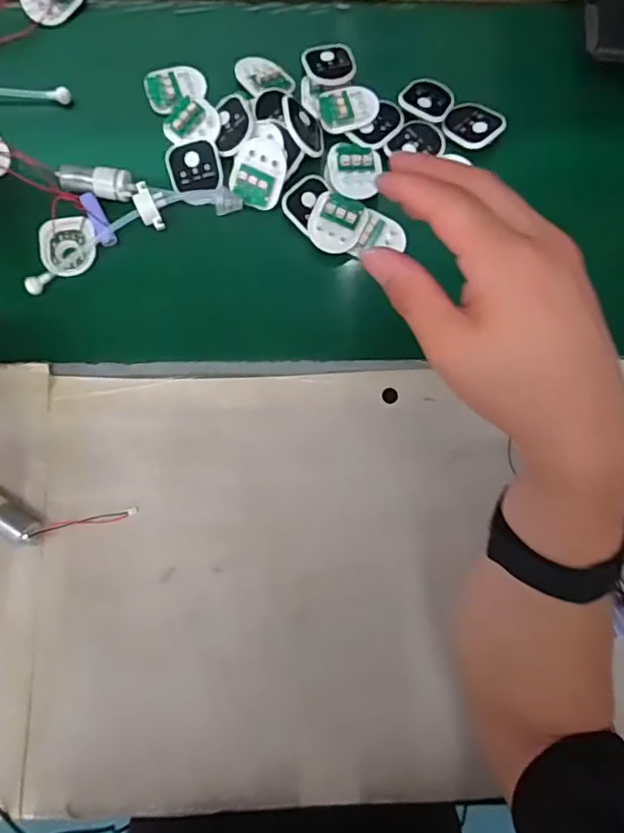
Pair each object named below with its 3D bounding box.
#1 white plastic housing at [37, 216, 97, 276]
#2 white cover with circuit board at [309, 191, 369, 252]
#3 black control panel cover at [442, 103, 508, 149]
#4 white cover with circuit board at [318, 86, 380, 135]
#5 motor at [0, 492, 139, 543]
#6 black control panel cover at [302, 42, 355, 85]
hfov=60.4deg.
[{"bbox_3d":[-0.218,-0.152,0.480,0.049,0.011,0.051,-17,79,-5],"label":"white plastic housing"},{"bbox_3d":[0.021,-0.175,0.487,0.050,0.009,0.050,22,101,4],"label":"white cover with circuit board"},{"bbox_3d":[0.156,-0.283,0.520,0.053,0.007,0.049,41,81,21],"label":"black control panel cover"},{"bbox_3d":[0.036,-0.296,0.514,0.058,0.008,0.047,-10,79,-4],"label":"white cover with circuit board"},{"bbox_3d":[-0.202,0.079,0.419,0.117,0.022,0.037,4,78,-1],"label":"motor"},{"bbox_3d":[0.017,-0.352,0.533,0.051,0.007,0.052,-12,79,-5],"label":"black control panel cover"}]

